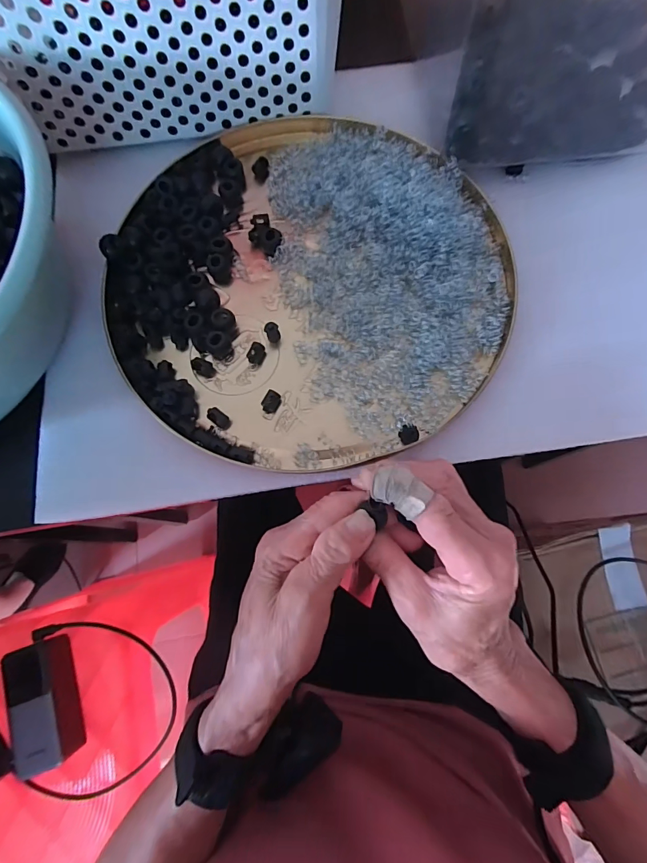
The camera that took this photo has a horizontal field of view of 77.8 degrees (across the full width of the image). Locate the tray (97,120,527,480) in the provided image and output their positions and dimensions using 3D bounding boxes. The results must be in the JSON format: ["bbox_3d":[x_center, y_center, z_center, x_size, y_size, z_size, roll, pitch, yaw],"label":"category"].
[{"bbox_3d":[-0.011,-0.118,0.298,0.284,0.026,0.283,9,74,3],"label":"tray"}]

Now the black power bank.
[{"bbox_3d":[-0.323,0.313,0.464,0.051,0.047,0.129,-17,75,-4],"label":"black power bank"}]

